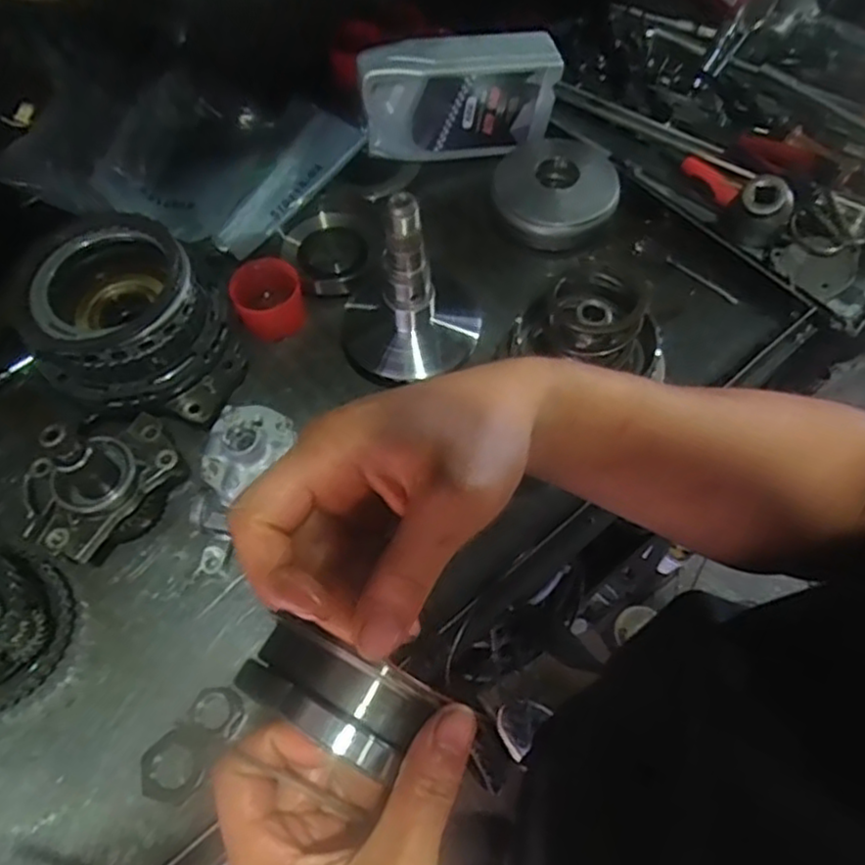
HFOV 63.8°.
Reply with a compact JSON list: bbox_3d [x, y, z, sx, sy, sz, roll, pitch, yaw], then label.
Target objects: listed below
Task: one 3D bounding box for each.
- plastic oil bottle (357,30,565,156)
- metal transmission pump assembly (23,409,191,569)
[{"bbox_3d":[0.029,-0.354,0.734,0.205,0.109,0.054,-4,62,-3],"label":"plastic oil bottle"},{"bbox_3d":[-0.269,0.033,0.547,0.093,0.121,0.127,31,66,14],"label":"metal transmission pump assembly"}]

